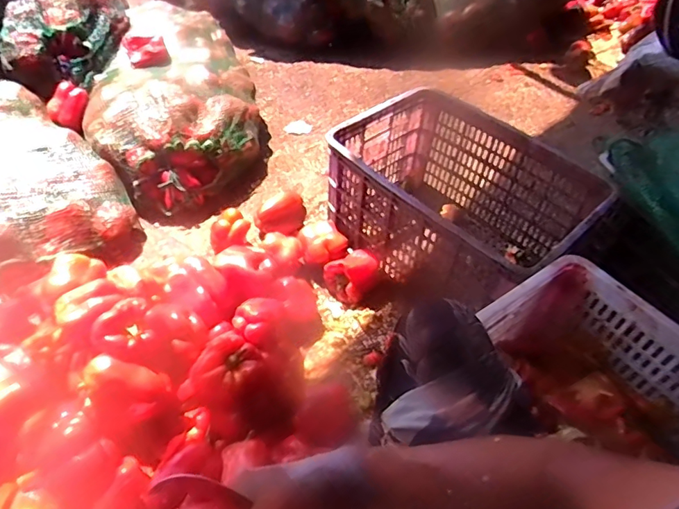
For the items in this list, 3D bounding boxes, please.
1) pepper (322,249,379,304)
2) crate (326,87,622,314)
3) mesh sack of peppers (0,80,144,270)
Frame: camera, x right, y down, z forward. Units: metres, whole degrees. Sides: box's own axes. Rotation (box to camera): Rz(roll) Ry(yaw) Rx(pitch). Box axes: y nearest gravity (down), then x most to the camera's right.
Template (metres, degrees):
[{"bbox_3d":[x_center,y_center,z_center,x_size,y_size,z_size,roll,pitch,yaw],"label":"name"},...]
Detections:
[{"bbox_3d":[0.037,0.041,1.091,0.116,0.089,0.099,-34,59,-28],"label":"pepper"},{"bbox_3d":[0.257,-0.091,1.098,0.385,0.310,0.540,-36,59,-29],"label":"crate"},{"bbox_3d":[-0.743,-0.168,1.141,0.530,0.219,0.337,36,56,25],"label":"mesh sack of peppers"}]

